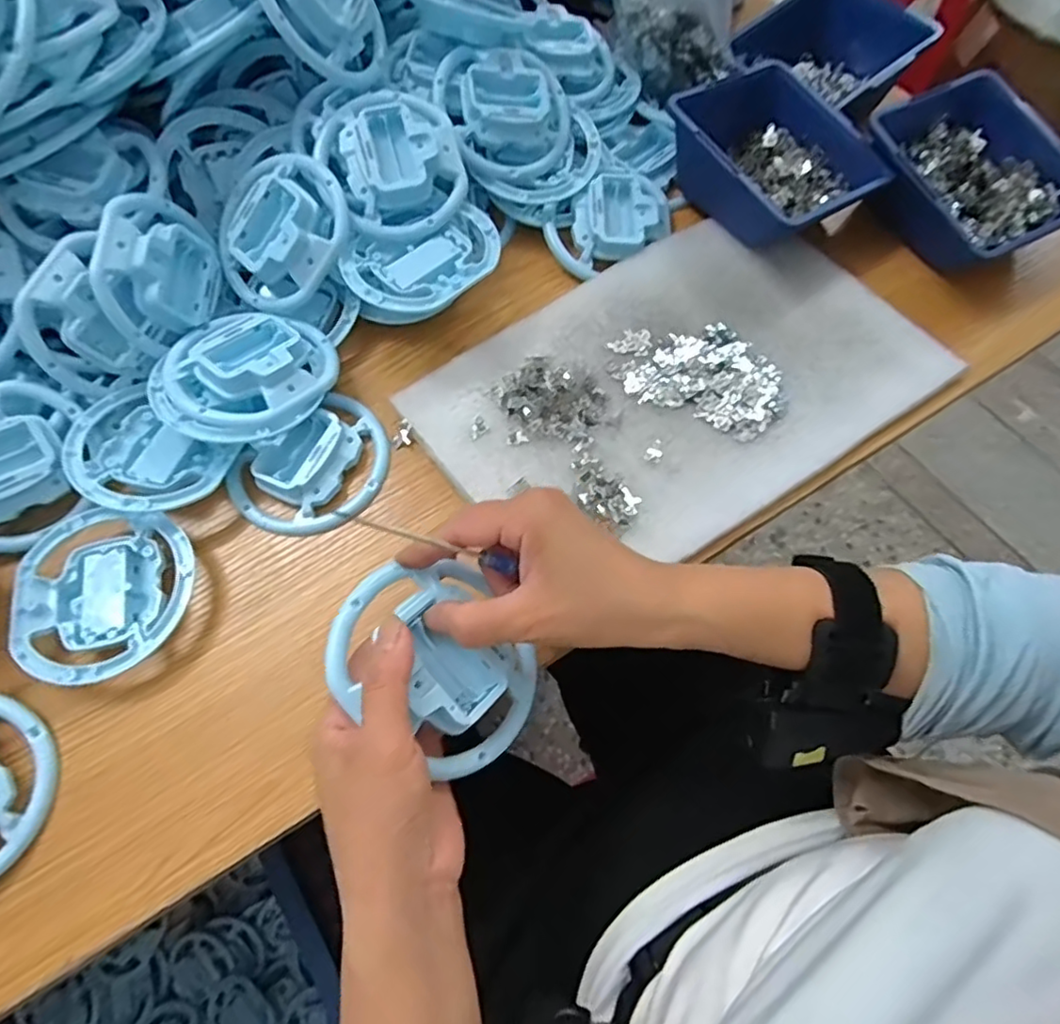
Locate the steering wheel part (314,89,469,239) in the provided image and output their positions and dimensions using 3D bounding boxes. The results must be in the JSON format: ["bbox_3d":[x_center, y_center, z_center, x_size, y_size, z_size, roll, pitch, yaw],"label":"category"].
[{"bbox_3d":[-0.091,-0.241,0.431,0.091,0.041,0.102,-28,102,-10],"label":"steering wheel part"}]

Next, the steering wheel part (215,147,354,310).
[{"bbox_3d":[-0.167,-0.189,0.426,0.083,0.031,0.103,27,95,1],"label":"steering wheel part"}]

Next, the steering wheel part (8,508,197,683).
[{"bbox_3d":[-0.248,0.048,0.367,0.101,0.020,0.097,6,66,2],"label":"steering wheel part"}]

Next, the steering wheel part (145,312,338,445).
[{"bbox_3d":[-0.185,-0.091,0.401,0.099,0.032,0.101,0,66,0],"label":"steering wheel part"}]

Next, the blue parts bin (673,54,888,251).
[{"bbox_3d":[0.180,-0.273,0.481,0.119,0.058,0.145,-30,70,-13],"label":"blue parts bin"}]

